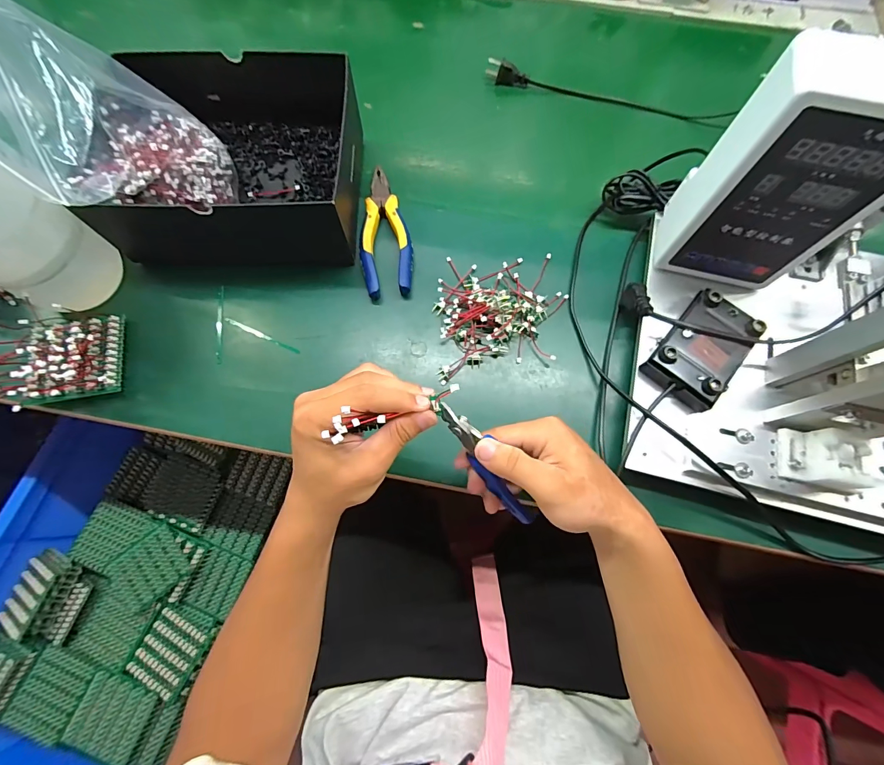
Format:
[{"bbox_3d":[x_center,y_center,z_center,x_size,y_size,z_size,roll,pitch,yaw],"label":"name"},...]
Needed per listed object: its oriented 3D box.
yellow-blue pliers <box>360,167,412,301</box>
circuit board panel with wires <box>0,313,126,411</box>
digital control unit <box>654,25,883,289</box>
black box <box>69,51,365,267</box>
[{"bbox_3d":[-0.063,-0.163,0.423,0.054,0.020,0.149,-11,73,-3],"label":"yellow-blue pliers"},{"bbox_3d":[-0.361,-0.020,0.357,0.101,0.062,0.099,-8,72,-2],"label":"circuit board panel with wires"},{"bbox_3d":[0.266,-0.157,0.315,0.114,0.185,0.068,17,73,5],"label":"digital control unit"},{"bbox_3d":[-0.210,-0.231,0.408,0.241,0.079,0.192,-2,72,0],"label":"black box"}]

